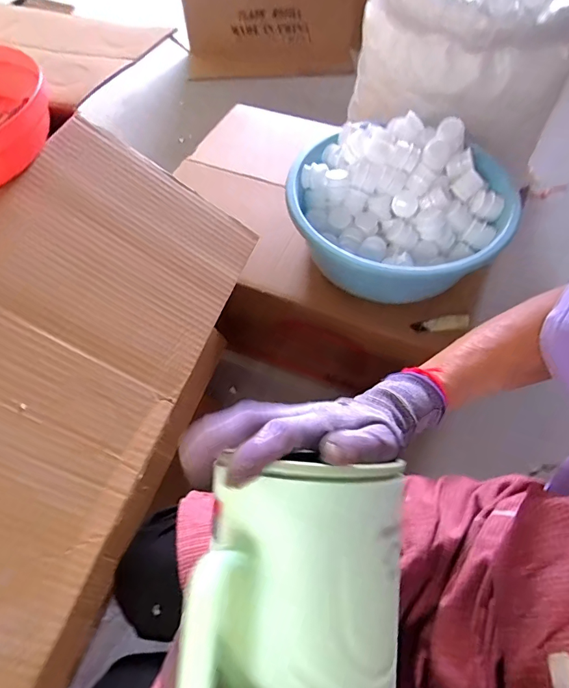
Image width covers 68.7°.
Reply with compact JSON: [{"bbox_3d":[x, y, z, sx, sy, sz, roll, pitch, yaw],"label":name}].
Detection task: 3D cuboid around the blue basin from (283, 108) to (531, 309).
[{"bbox_3d":[0.192,-0.237,0.714,0.334,0.140,0.328,0,59,0],"label":"blue basin"}]

